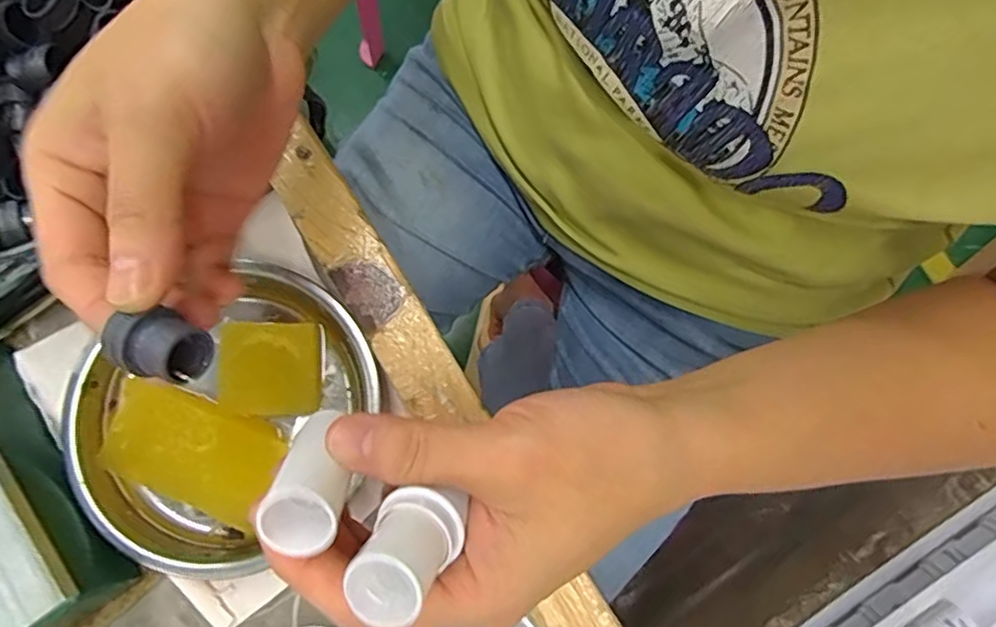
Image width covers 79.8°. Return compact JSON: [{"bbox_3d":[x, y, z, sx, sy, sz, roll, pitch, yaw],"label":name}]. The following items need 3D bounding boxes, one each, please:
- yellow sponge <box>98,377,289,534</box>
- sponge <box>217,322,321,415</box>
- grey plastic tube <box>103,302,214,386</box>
[{"bbox_3d":[-0.134,0.059,0.258,0.075,0.007,0.044,23,80,4],"label":"yellow sponge"},{"bbox_3d":[-0.101,0.024,0.266,0.040,0.015,0.040,-2,79,-1],"label":"sponge"},{"bbox_3d":[-0.099,0.009,0.172,0.026,0.015,0.018,21,80,3],"label":"grey plastic tube"}]

